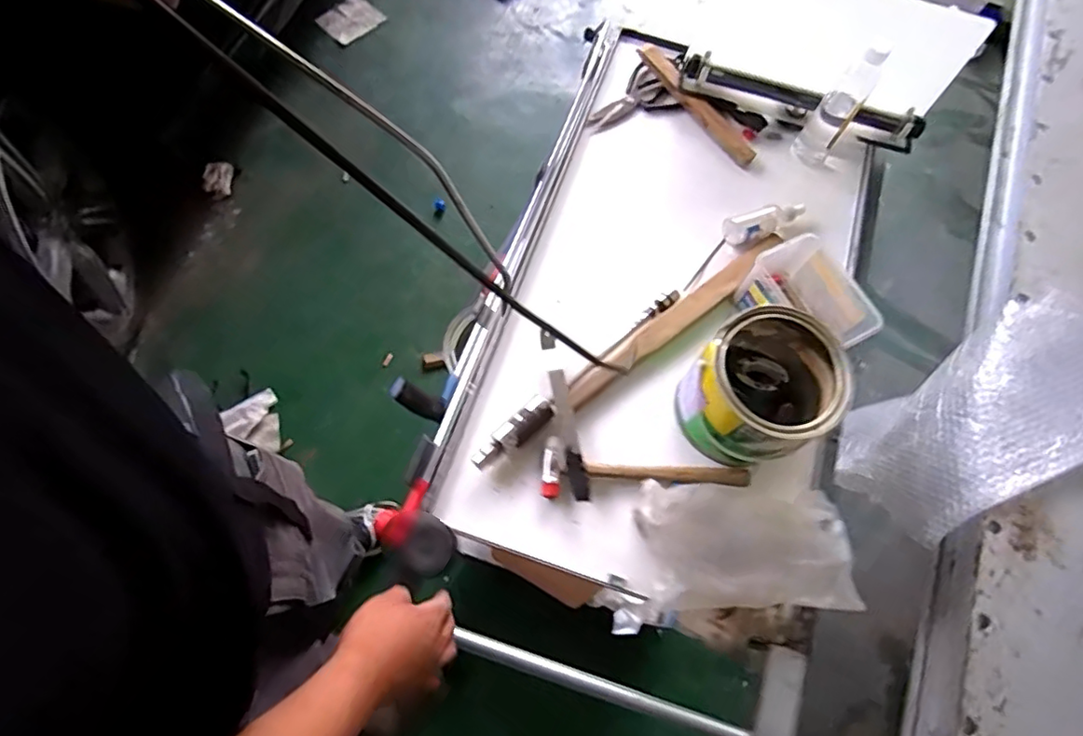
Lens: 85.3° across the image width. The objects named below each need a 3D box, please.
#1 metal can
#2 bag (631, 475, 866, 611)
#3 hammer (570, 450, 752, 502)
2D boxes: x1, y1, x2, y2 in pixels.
[{"bbox_3d":[0.264,0.023,0.717,0.159,0.141,0.171,1,68,-1],"label":"metal can"},{"bbox_3d":[0.237,0.216,0.684,0.246,0.049,0.158,2,68,-1],"label":"bag"},{"bbox_3d":[0.145,0.144,0.731,0.227,0.024,0.055,5,68,1],"label":"hammer"}]

